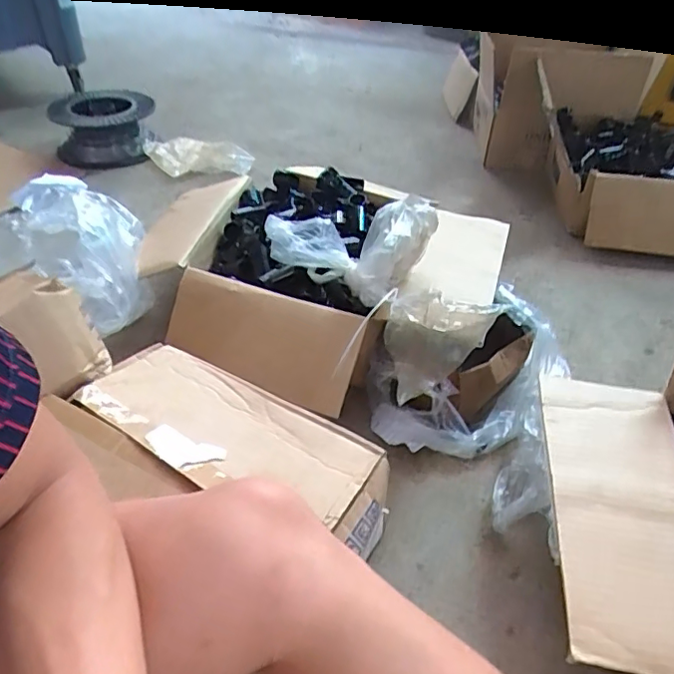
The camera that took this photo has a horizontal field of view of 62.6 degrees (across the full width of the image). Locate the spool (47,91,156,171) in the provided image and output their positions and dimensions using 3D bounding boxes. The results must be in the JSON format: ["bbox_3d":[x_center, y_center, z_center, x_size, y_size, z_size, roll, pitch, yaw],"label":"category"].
[{"bbox_3d":[-0.586,-0.537,1.422,0.221,0.119,0.214,1,41,-1],"label":"spool"}]

